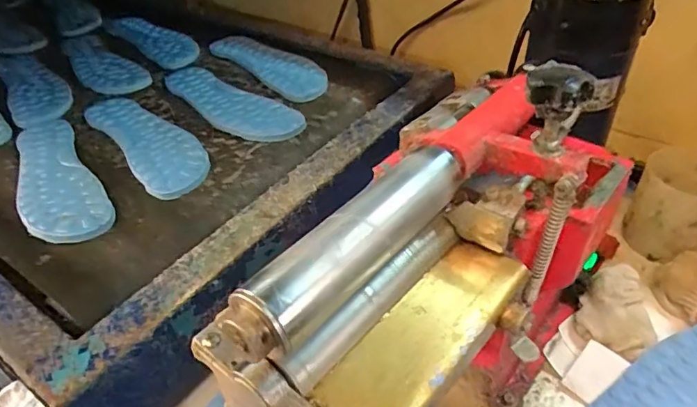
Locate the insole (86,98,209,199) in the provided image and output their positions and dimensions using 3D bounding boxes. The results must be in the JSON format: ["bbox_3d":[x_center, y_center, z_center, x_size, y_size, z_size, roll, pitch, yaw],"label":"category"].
[{"bbox_3d":[-0.243,-0.079,0.627,0.081,0.012,0.240,-31,47,-27],"label":"insole"}]

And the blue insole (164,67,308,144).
[{"bbox_3d":[-0.163,-0.137,0.692,0.240,0.015,0.082,31,52,34],"label":"blue insole"}]

